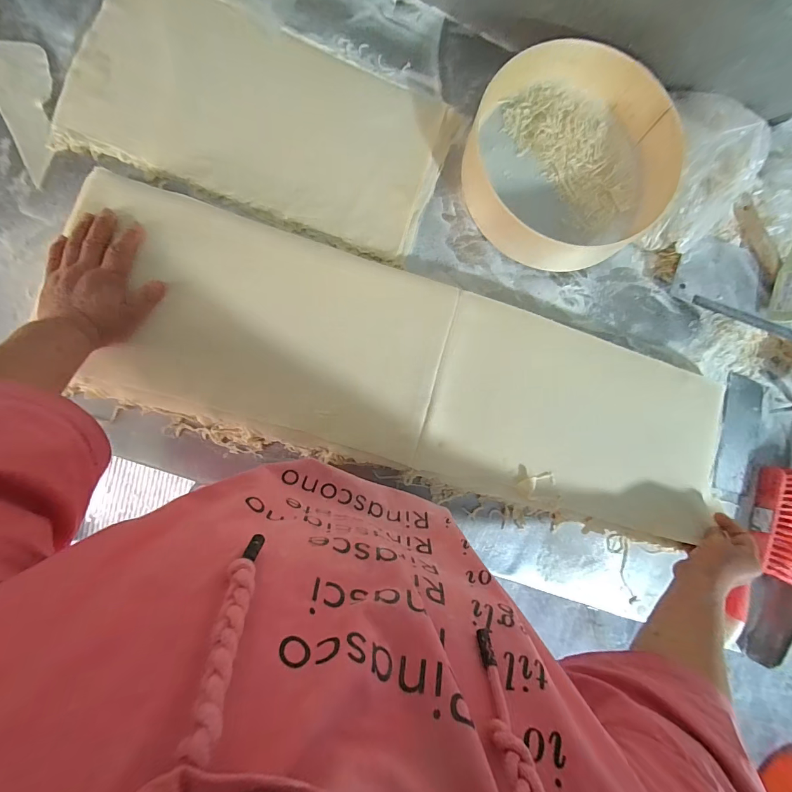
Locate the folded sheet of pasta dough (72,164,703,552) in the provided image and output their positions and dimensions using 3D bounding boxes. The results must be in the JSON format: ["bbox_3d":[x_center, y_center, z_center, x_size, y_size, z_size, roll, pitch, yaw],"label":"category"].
[{"bbox_3d":[0.038,-0.026,0.479,0.884,0.036,0.255,17,84,-8],"label":"folded sheet of pasta dough"}]

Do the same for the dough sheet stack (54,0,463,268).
[{"bbox_3d":[-0.168,-0.377,0.496,0.472,0.024,0.257,15,87,-8],"label":"dough sheet stack"}]

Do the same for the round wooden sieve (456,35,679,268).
[{"bbox_3d":[0.259,-0.346,0.533,0.296,0.090,0.287,0,89,-9],"label":"round wooden sieve"}]

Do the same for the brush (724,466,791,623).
[{"bbox_3d":[0.602,0.235,0.574,0.081,0.041,0.256,22,86,-8],"label":"brush"}]

